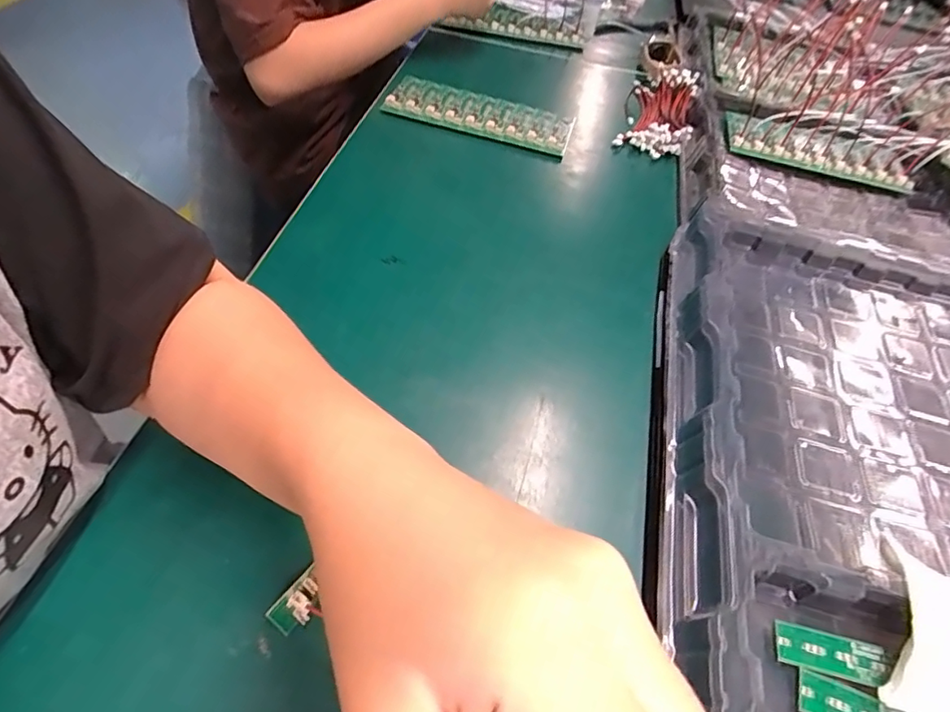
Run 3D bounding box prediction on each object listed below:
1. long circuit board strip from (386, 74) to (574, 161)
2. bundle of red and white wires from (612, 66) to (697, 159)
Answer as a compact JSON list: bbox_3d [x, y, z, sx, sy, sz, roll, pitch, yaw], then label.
[{"bbox_3d":[0.005,-0.259,0.571,0.196,0.020,0.075,19,51,6],"label":"long circuit board strip"},{"bbox_3d":[0.211,-0.287,0.605,0.072,0.031,0.159,19,51,5],"label":"bundle of red and white wires"}]

